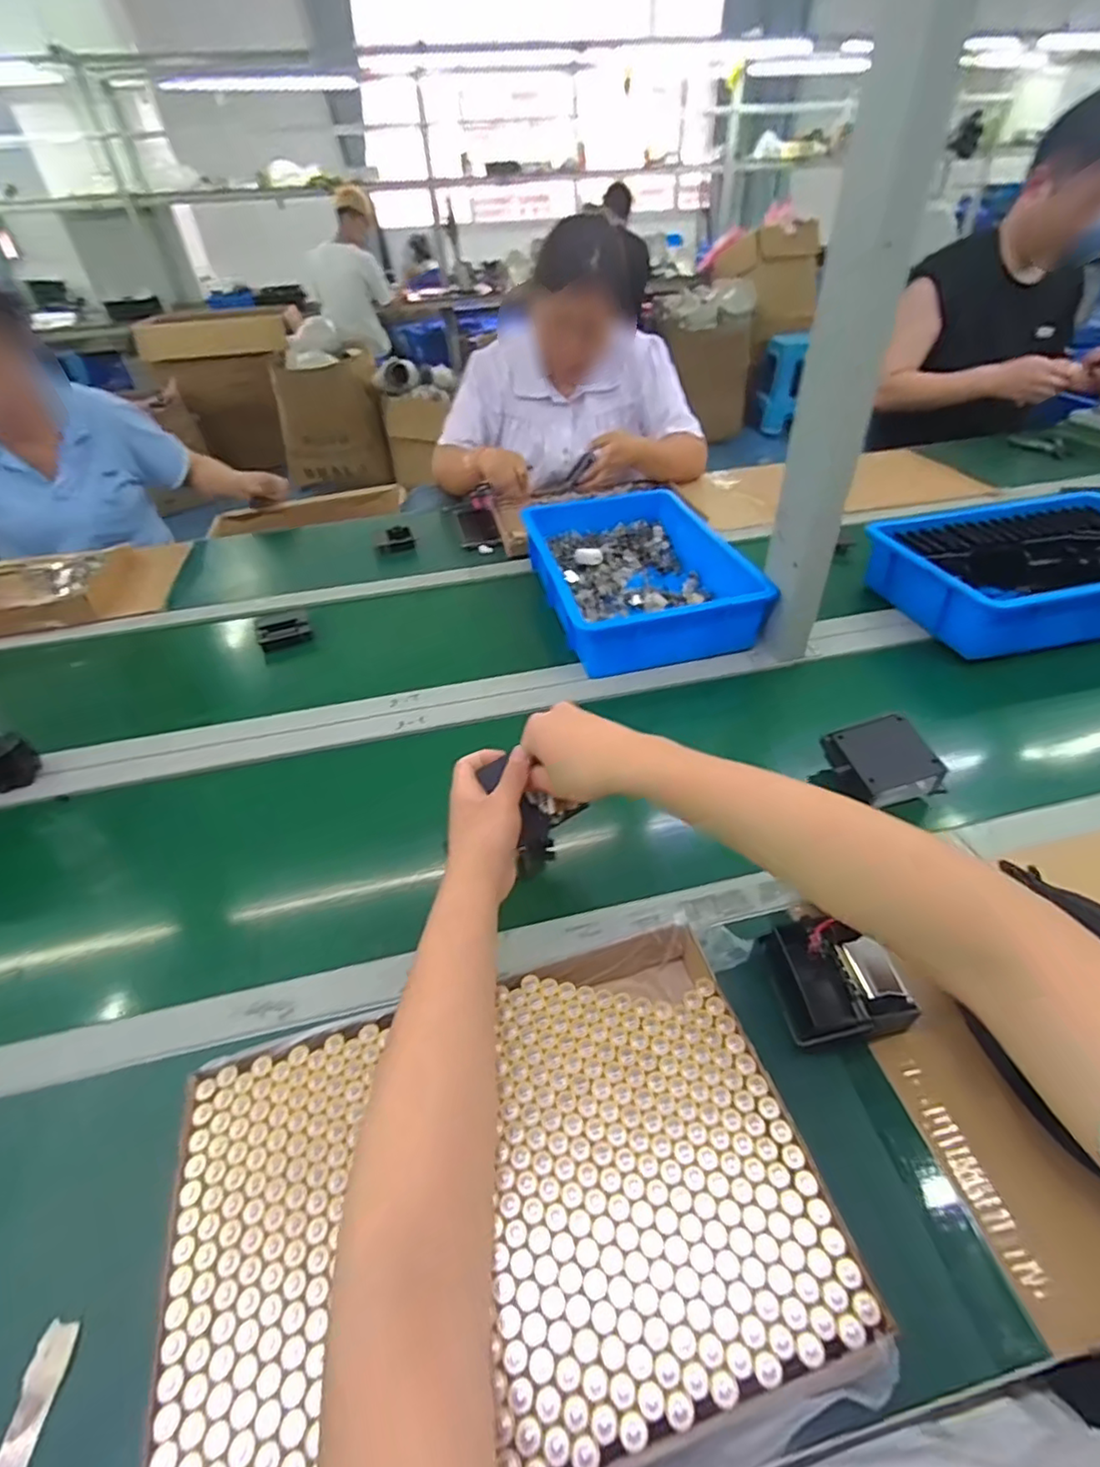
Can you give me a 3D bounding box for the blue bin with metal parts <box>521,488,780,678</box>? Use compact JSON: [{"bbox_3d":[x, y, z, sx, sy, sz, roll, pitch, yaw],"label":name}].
[{"bbox_3d":[0.125,-0.258,0.965,0.280,0.089,0.424,-9,42,-6],"label":"blue bin with metal parts"}]

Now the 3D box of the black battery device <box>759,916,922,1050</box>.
[{"bbox_3d":[0.222,0.191,0.489,0.084,0.035,0.099,-7,42,-4],"label":"black battery device"}]

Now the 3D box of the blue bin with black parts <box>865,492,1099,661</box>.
[{"bbox_3d":[0.696,-0.234,0.893,0.398,0.104,0.269,-9,42,-6],"label":"blue bin with black parts"}]

